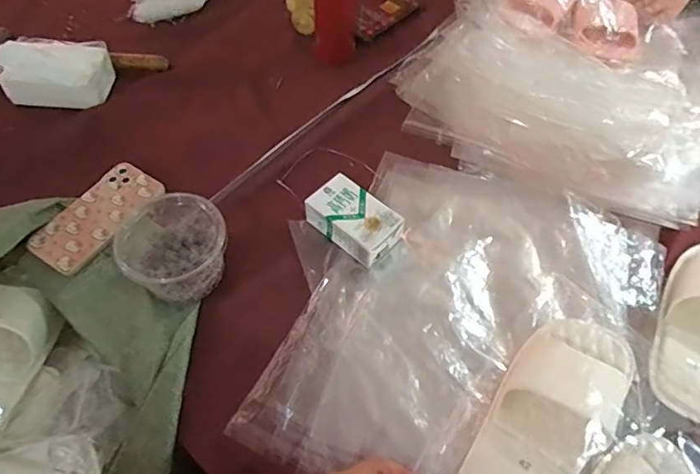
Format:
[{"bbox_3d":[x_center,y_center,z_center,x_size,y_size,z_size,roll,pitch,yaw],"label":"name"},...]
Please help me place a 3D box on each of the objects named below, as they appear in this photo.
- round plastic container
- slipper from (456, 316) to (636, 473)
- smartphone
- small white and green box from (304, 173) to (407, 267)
[{"bbox_3d":[-0.198,0.017,0.596,0.115,0.090,0.106,1,55,-1],"label":"round plastic container"},{"bbox_3d":[0.181,0.168,0.483,0.096,0.049,0.231,35,69,21],"label":"slipper"},{"bbox_3d":[-0.319,-0.026,0.664,0.081,0.015,0.162,30,60,11],"label":"smartphone"},{"bbox_3d":[0.004,-0.022,0.646,0.108,0.045,0.068,39,63,23],"label":"small white and green box"}]

